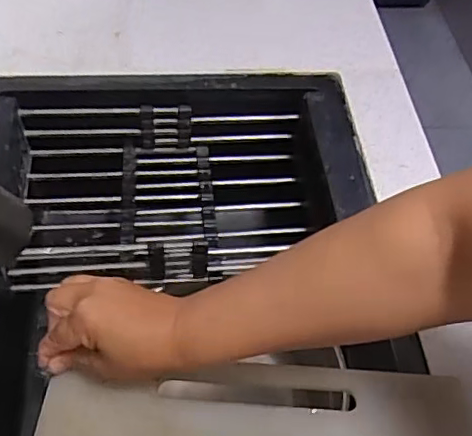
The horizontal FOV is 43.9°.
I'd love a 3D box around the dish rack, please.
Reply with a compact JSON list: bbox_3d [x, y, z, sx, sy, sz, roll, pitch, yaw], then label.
[{"bbox_3d":[-0.076,-0.025,0.636,0.319,0.074,0.193,-2,55,-7],"label":"dish rack"}]

